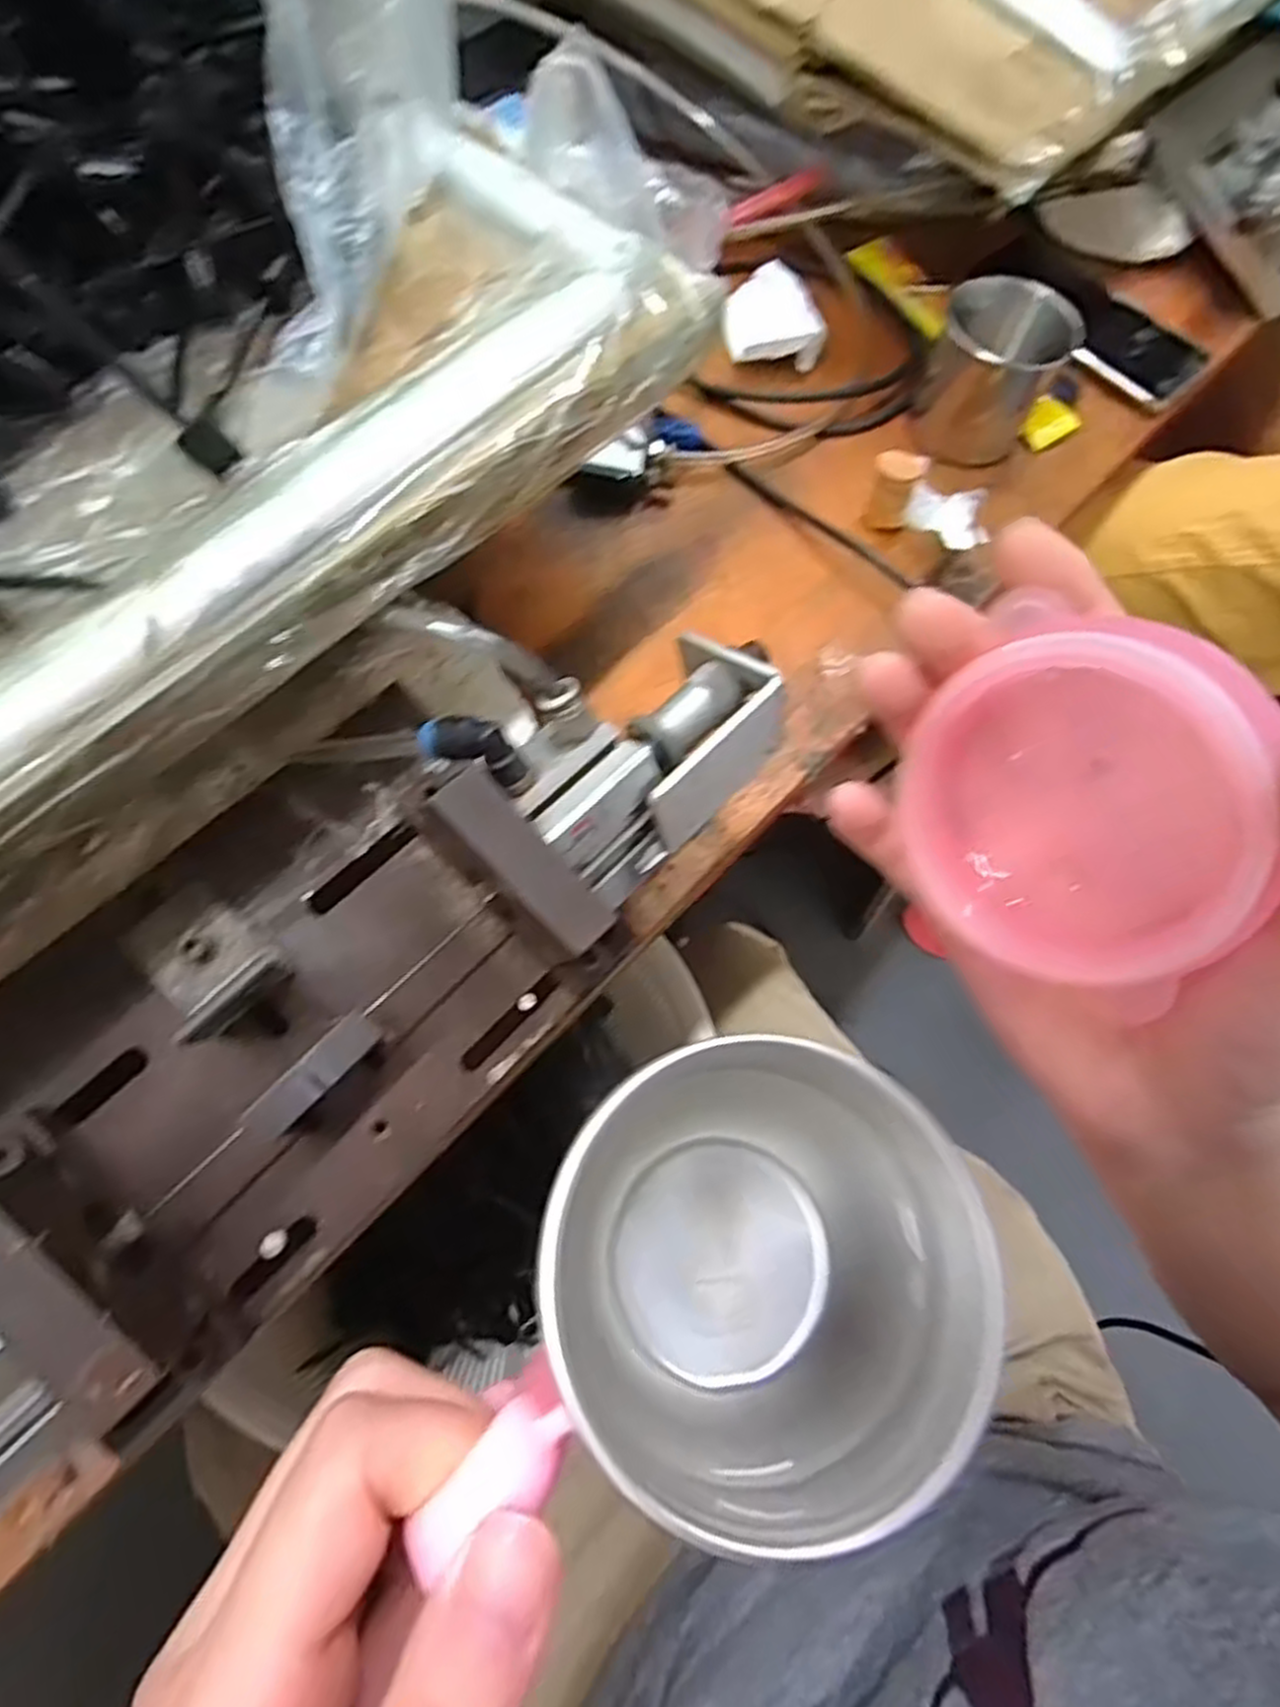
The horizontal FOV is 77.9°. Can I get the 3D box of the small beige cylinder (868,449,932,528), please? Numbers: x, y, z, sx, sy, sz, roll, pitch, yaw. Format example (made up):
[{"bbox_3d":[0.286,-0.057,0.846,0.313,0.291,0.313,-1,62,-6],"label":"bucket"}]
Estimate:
[{"bbox_3d":[0.143,-0.206,0.449,0.026,0.037,0.021,25,68,7],"label":"small beige cylinder"}]

